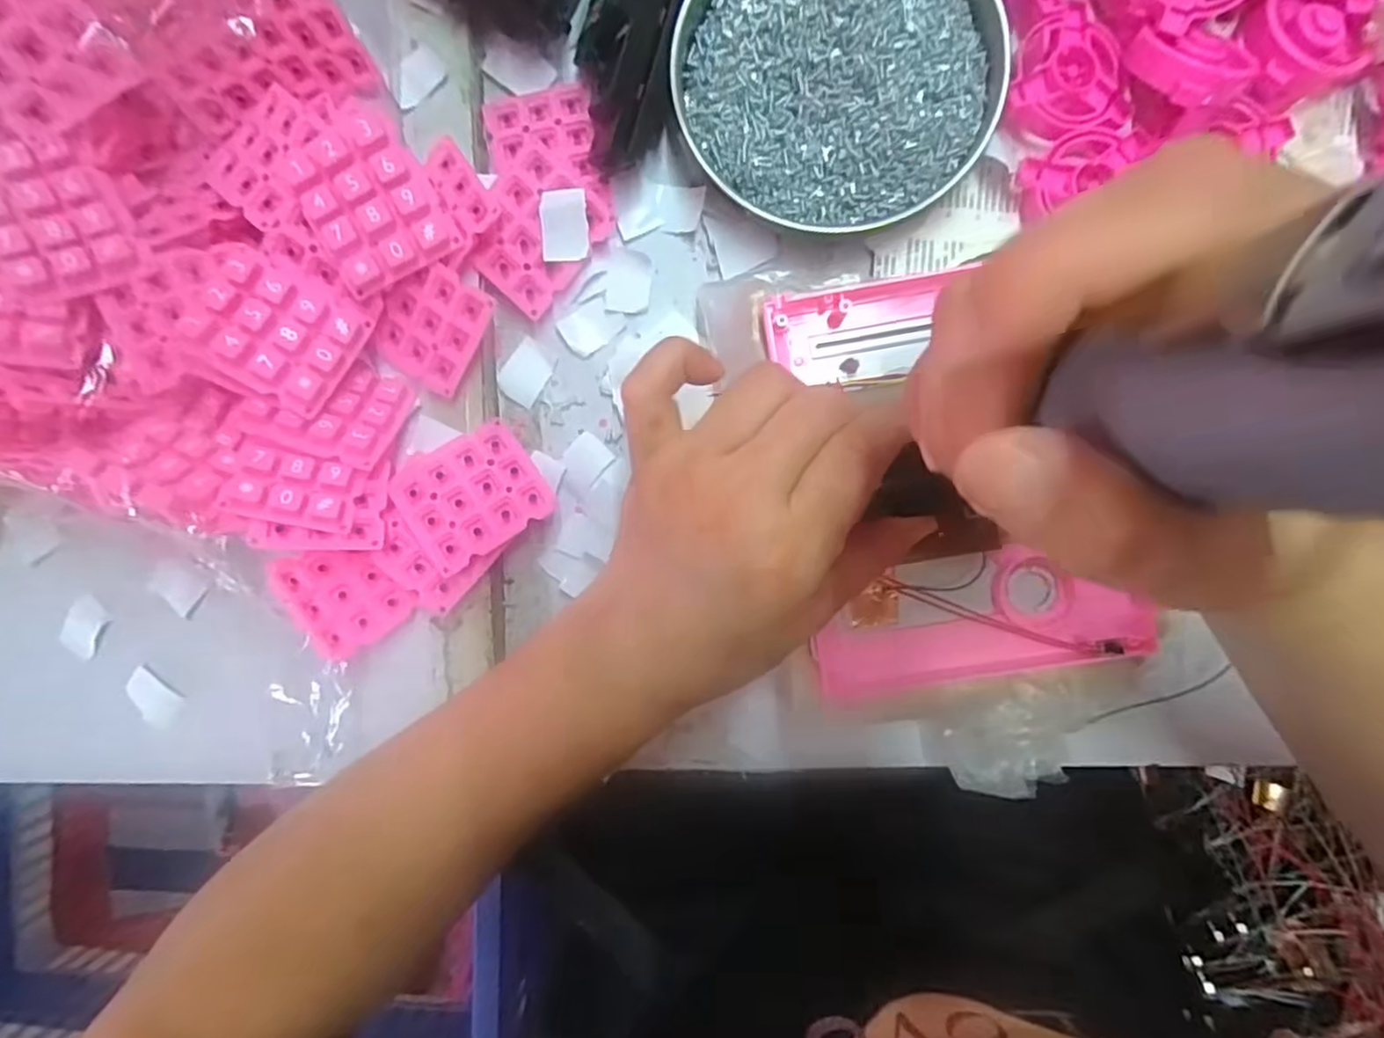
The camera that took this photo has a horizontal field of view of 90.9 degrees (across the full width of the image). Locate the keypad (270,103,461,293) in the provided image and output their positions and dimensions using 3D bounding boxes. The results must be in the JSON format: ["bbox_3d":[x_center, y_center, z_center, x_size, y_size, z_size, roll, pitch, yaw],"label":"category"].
[{"bbox_3d":[-0.131,-0.128,0.275,0.050,0.016,0.062,-30,109,-2],"label":"keypad"}]

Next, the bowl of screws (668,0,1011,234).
[{"bbox_3d":[0.062,-0.193,0.292,0.133,0.020,0.128,0,92,4],"label":"bowl of screws"}]

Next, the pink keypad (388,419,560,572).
[{"bbox_3d":[-0.097,-0.011,0.299,0.059,0.007,0.050,-33,83,-13],"label":"pink keypad"}]

